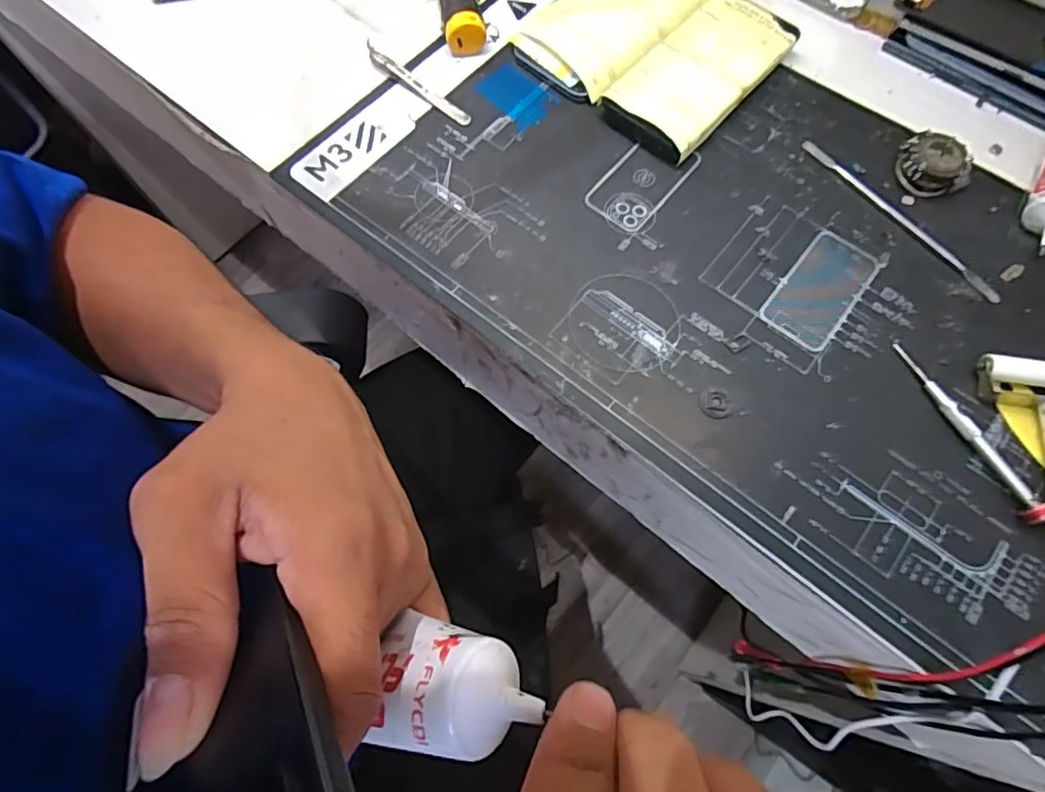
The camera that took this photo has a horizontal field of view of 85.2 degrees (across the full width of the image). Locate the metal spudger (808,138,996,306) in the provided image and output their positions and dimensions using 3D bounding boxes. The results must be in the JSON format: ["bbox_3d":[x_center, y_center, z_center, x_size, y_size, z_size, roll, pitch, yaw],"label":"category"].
[{"bbox_3d":[0.265,-0.127,0.403,0.012,0.006,0.168,-35,73,-12],"label":"metal spudger"}]

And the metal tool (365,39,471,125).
[{"bbox_3d":[-0.083,-0.243,0.445,0.108,0.010,0.012,39,74,14],"label":"metal tool"}]

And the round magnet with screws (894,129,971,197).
[{"bbox_3d":[0.291,-0.166,0.406,0.037,0.026,0.041,-16,70,-5],"label":"round magnet with screws"}]

